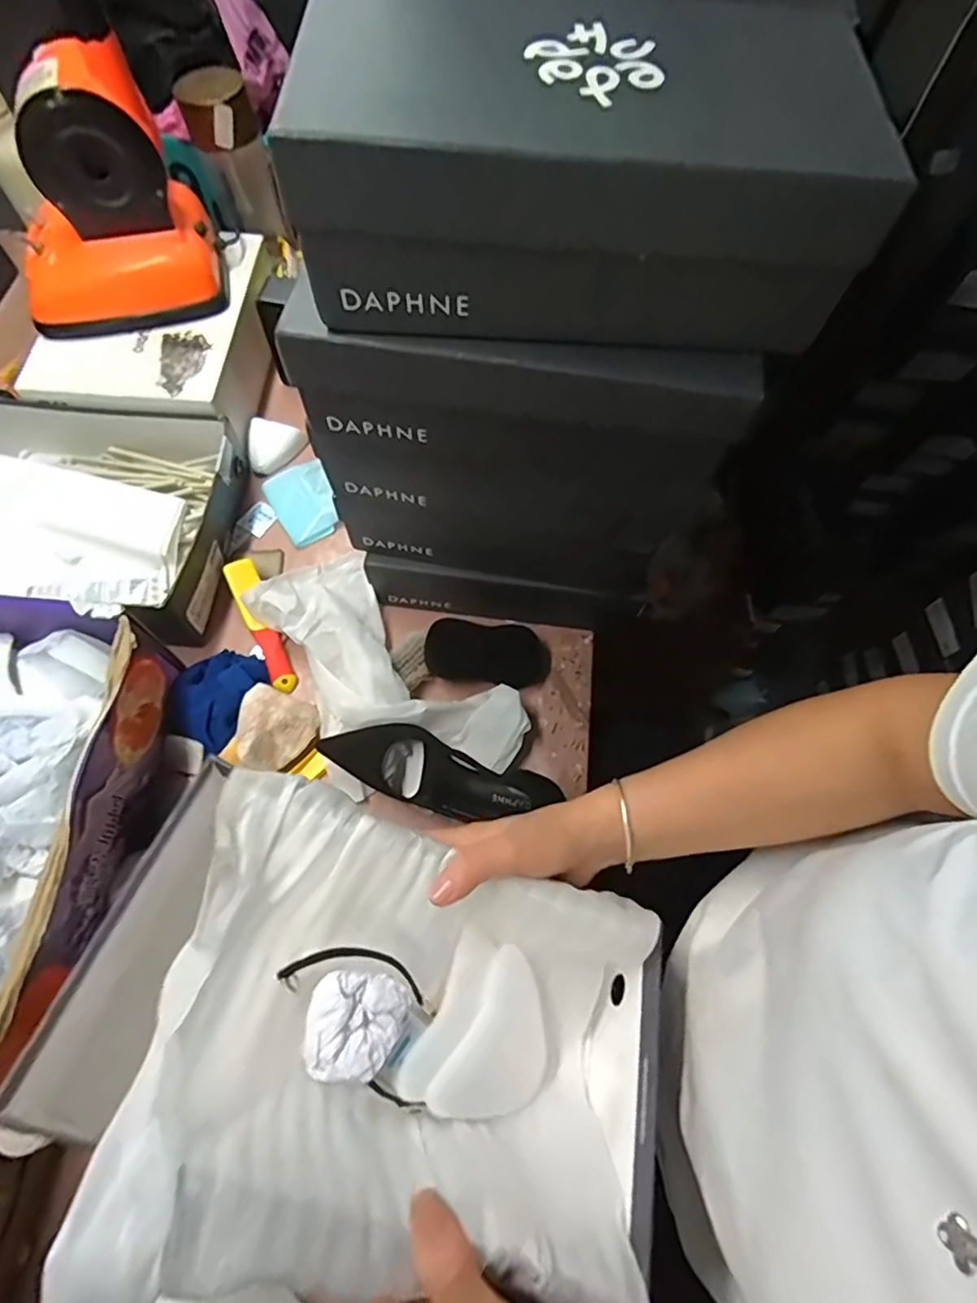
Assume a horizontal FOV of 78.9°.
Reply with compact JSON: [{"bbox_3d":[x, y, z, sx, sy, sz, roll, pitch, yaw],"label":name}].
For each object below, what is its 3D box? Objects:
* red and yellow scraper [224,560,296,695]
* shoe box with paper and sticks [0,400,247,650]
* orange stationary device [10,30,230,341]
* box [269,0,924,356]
[{"bbox_3d":[-0.254,-0.030,0.665,0.033,0.018,0.161,-23,85,-12],"label":"red and yellow scraper"},{"bbox_3d":[-0.472,-0.156,0.666,0.335,0.104,0.284,8,67,0],"label":"shoe box with paper and sticks"},{"bbox_3d":[-0.424,-0.476,0.632,0.218,0.210,0.123,-23,70,-12],"label":"orange stationary device"},{"bbox_3d":[0.051,-0.276,0.341,0.287,0.097,0.168,4,67,-2],"label":"box"}]

